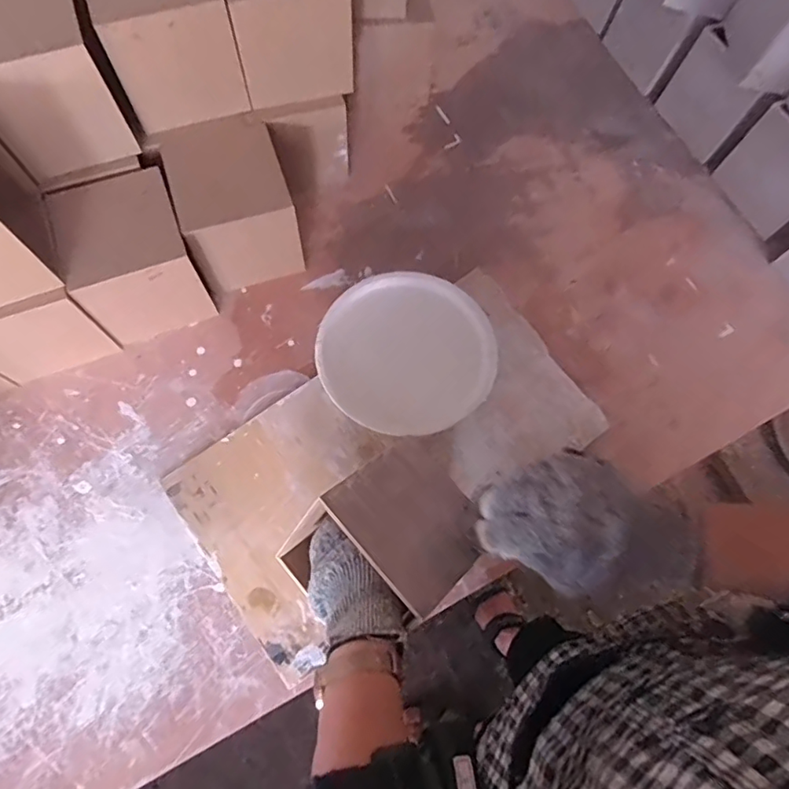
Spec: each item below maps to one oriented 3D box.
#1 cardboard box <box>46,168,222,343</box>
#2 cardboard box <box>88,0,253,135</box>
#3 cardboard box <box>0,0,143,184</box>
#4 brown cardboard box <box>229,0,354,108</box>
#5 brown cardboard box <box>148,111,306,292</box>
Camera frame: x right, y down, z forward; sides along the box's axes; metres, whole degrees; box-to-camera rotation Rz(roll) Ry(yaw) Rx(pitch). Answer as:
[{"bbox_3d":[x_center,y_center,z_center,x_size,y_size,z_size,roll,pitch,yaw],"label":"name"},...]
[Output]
[{"bbox_3d":[-0.261,-0.133,0.546,0.107,0.118,0.121,-19,70,-9],"label":"cardboard box"},{"bbox_3d":[-0.214,-0.344,0.507,0.110,0.102,0.125,-20,71,-10],"label":"cardboard box"},{"bbox_3d":[-0.315,-0.284,0.480,0.117,0.108,0.120,-26,72,-12],"label":"cardboard box"},{"bbox_3d":[-0.103,-0.378,0.529,0.122,0.109,0.111,-16,71,-8],"label":"brown cardboard box"},{"bbox_3d":[-0.169,-0.195,0.572,0.107,0.123,0.121,-19,70,-9],"label":"brown cardboard box"}]

